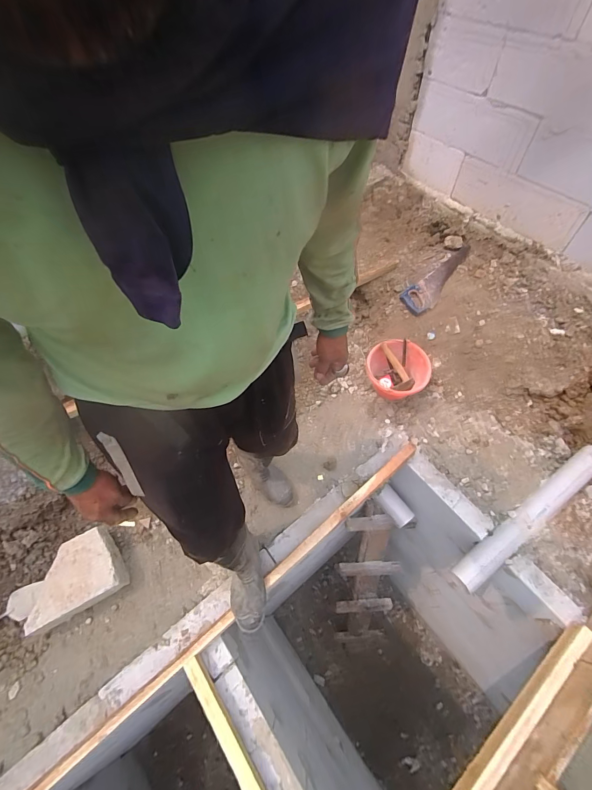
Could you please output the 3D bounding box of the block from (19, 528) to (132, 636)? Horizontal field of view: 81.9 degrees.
[{"bbox_3d":[-0.684,0.562,1.055,0.268,0.112,0.198,-26,60,-13],"label":"block"}]

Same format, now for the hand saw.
[{"bbox_3d":[0.627,-0.490,1.474,0.402,0.024,0.131,-36,72,-8],"label":"hand saw"}]

